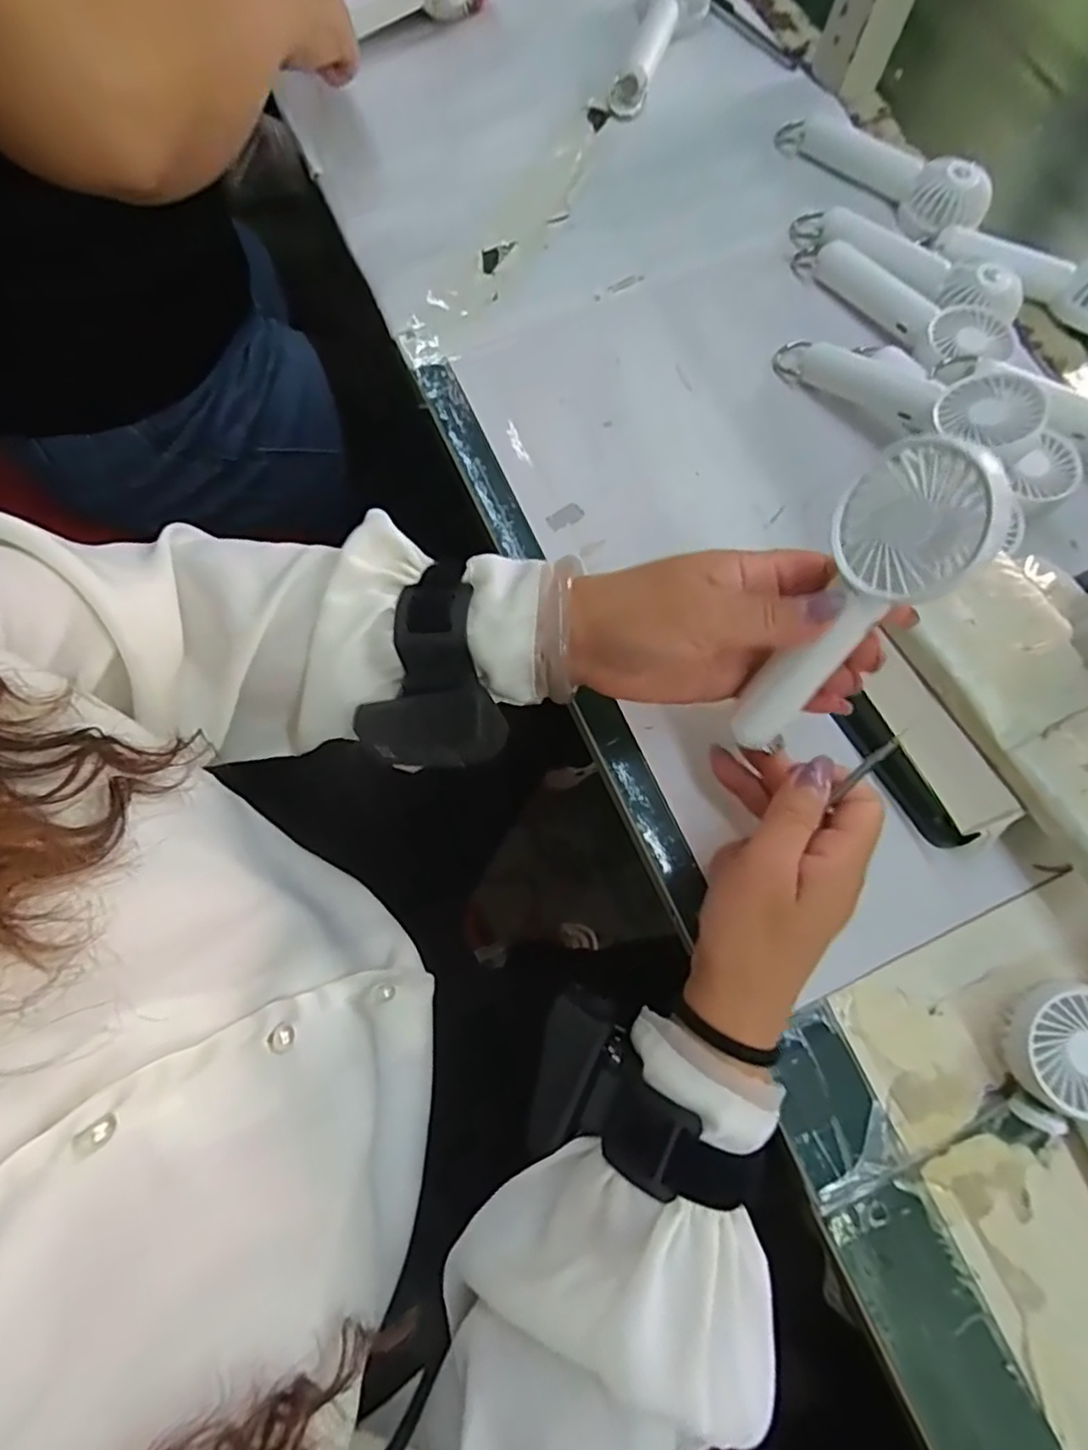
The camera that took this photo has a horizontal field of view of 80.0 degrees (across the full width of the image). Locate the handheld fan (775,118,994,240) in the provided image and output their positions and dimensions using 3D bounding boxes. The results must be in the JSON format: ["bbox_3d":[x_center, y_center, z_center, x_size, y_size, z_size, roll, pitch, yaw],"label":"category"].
[{"bbox_3d":[0.249,-0.414,0.478,0.159,0.033,0.046,42,77,10],"label":"handheld fan"}]

